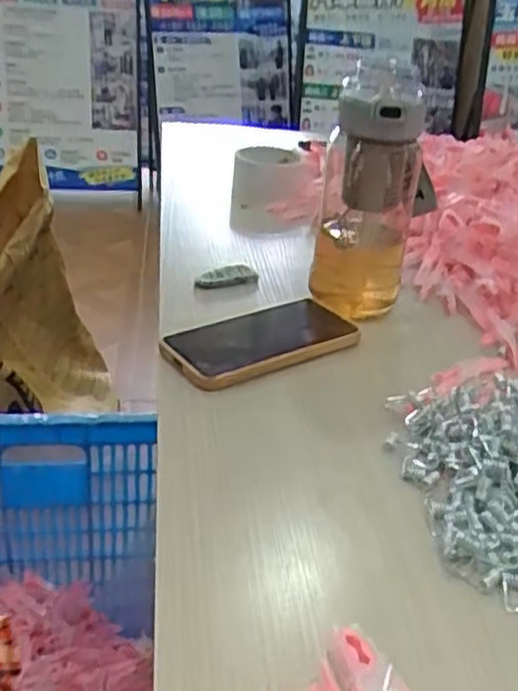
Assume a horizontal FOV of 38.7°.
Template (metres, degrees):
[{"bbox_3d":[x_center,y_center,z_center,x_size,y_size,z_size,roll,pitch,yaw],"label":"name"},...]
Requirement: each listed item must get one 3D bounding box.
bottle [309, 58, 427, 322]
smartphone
[{"bbox_3d":[0.092,-0.132,0.636,0.080,0.205,0.064,7,30,3],"label":"bottle"},{"bbox_3d":[0.002,-0.006,0.604,0.161,0.018,0.084,-14,35,-30],"label":"smartphone"}]

